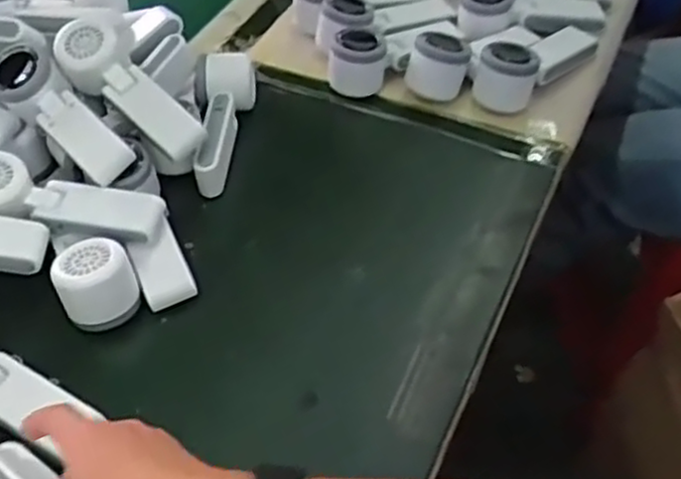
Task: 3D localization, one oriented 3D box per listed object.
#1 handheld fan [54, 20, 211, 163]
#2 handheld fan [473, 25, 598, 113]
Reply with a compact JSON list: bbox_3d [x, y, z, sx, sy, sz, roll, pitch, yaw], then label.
[{"bbox_3d":[-0.189,-0.133,0.652,0.168,0.041,0.057,42,62,12],"label":"handheld fan"},{"bbox_3d":[0.199,-0.186,0.744,0.142,0.056,0.058,-37,56,-26],"label":"handheld fan"}]

